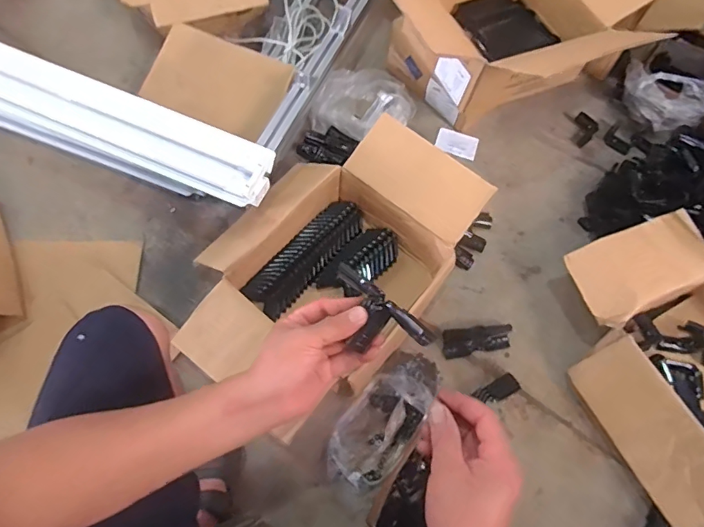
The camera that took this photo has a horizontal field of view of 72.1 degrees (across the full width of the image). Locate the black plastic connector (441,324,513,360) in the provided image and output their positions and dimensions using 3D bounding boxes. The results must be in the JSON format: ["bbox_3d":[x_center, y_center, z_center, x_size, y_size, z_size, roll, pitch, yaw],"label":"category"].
[{"bbox_3d":[0.237,0.144,0.911,0.131,0.023,0.049,-7,65,-7],"label":"black plastic connector"}]

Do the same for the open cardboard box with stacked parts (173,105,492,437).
[{"bbox_3d":[-0.051,0.000,0.873,0.372,0.187,0.519,34,67,12],"label":"open cardboard box with stacked parts"}]

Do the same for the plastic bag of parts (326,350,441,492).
[{"bbox_3d":[0.061,0.275,0.863,0.116,0.033,0.254,35,76,12],"label":"plastic bag of parts"}]

